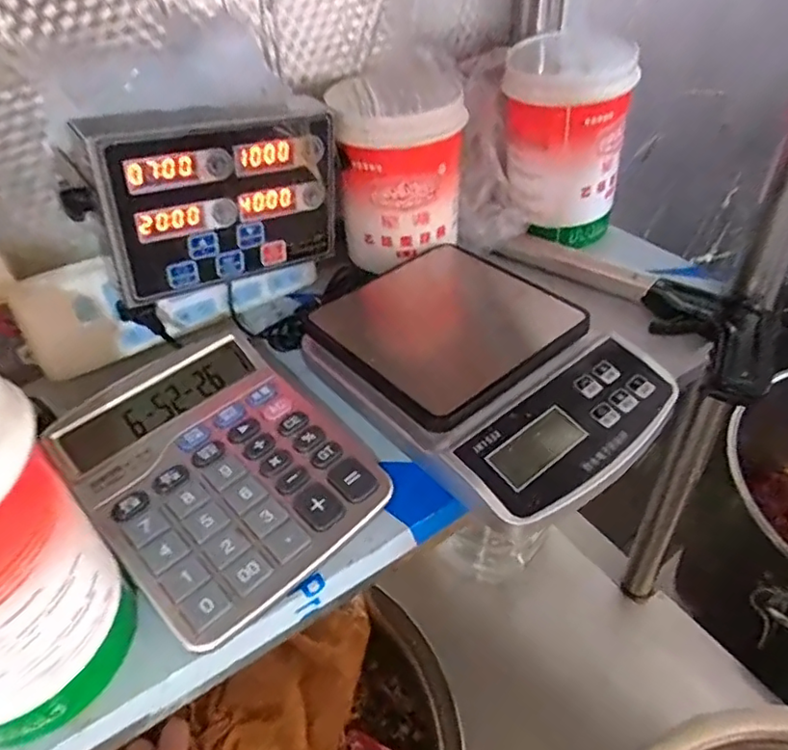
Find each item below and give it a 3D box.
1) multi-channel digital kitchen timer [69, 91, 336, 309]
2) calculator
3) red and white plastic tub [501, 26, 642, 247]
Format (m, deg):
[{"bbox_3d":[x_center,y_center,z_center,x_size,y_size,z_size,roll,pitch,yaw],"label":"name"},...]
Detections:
[{"bbox_3d":[-0.122,-0.127,0.408,0.168,0.117,0.061,-27,47,-22],"label":"multi-channel digital kitchen timer"},{"bbox_3d":[-0.104,0.047,0.358,0.153,0.037,0.178,-35,51,-29],"label":"calculator"},{"bbox_3d":[0.155,-0.218,0.529,0.109,0.165,0.120,6,44,12],"label":"red and white plastic tub"}]

